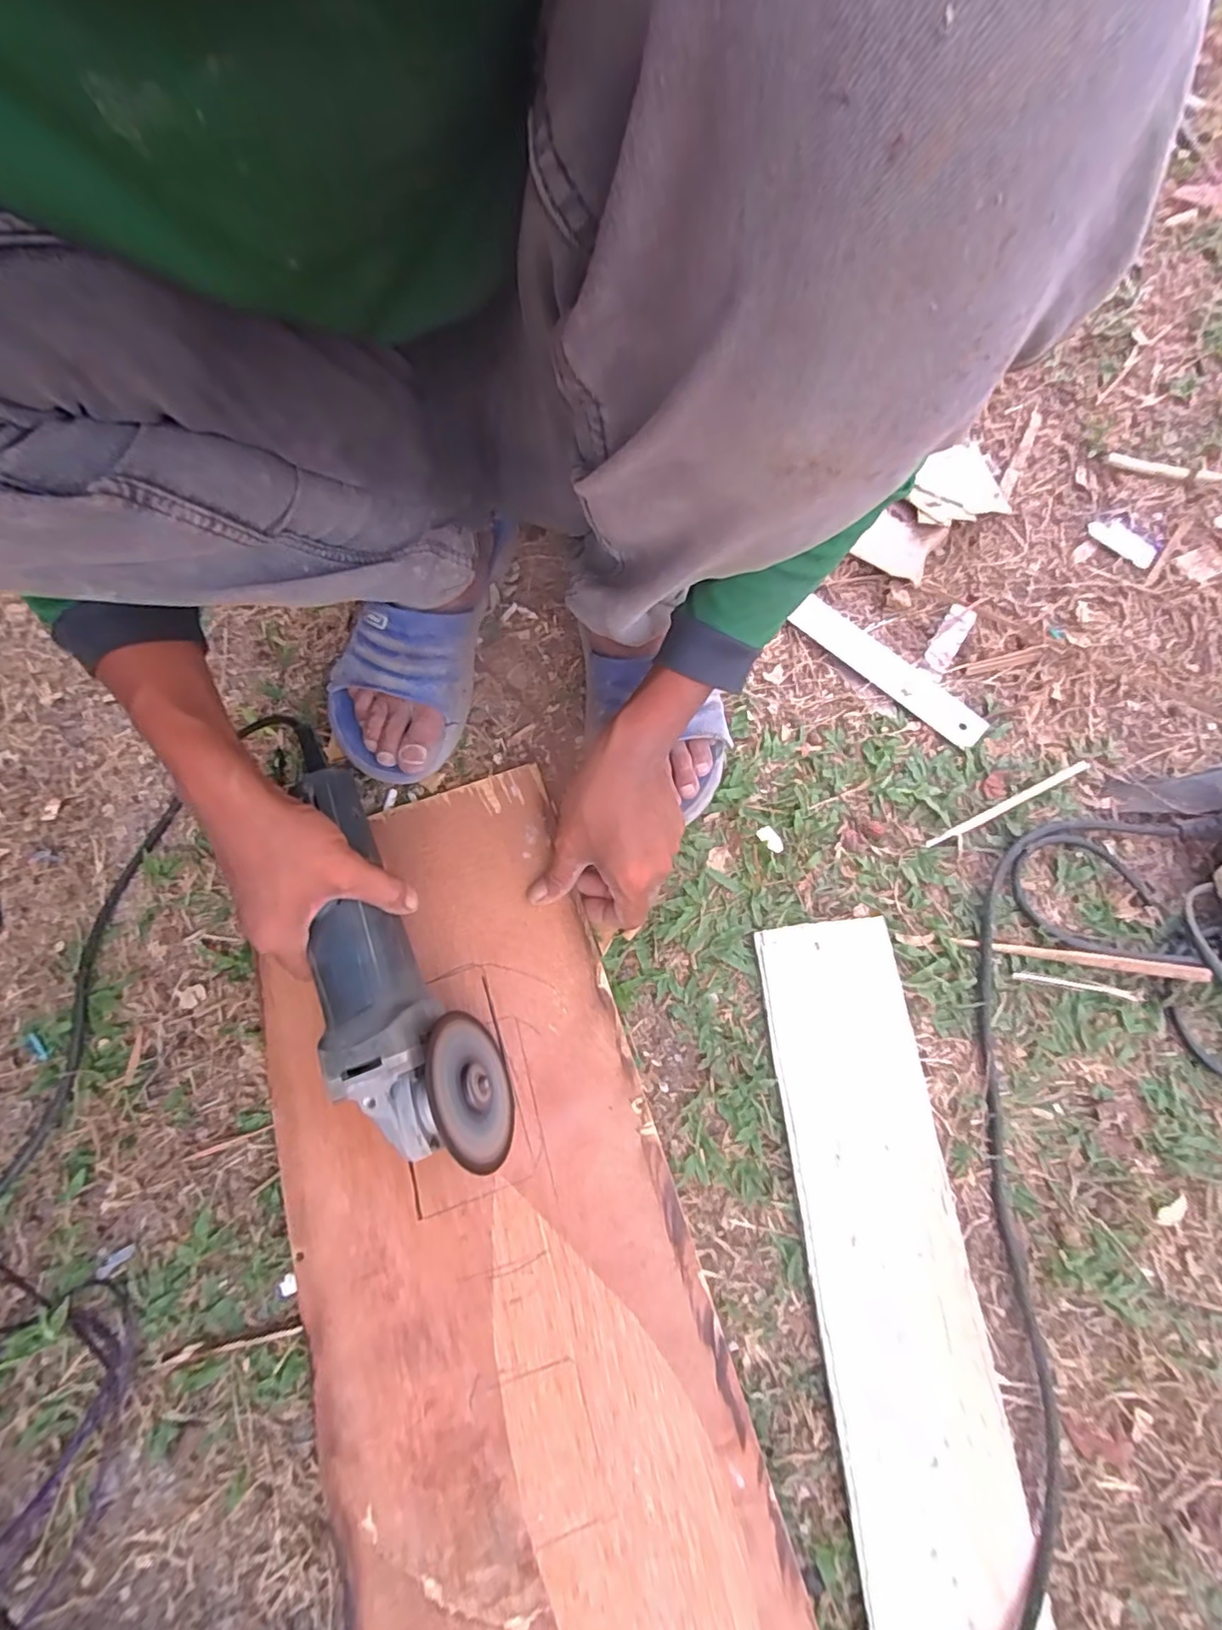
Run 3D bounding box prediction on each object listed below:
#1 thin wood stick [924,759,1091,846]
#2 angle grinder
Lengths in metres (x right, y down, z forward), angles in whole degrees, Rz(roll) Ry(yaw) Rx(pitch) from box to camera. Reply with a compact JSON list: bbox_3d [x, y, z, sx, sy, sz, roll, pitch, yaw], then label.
[{"bbox_3d":[0.327,-0.009,0.507,0.153,0.006,0.009,-25,71,-7],"label":"thin wood stick"},{"bbox_3d":[-0.167,0.086,0.414,0.085,0.078,0.315,-26,77,-7],"label":"angle grinder"}]

